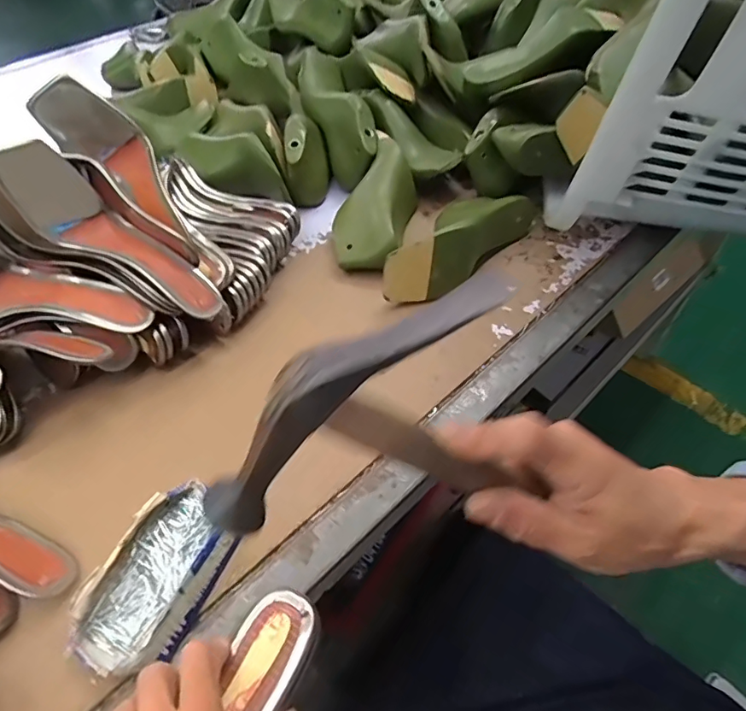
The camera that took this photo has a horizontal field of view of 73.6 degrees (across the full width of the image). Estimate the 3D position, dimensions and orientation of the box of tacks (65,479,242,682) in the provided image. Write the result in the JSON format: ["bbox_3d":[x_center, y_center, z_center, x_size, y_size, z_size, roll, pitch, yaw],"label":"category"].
[{"bbox_3d":[-0.163,0.166,0.382,0.077,0.031,0.134,18,55,15],"label":"box of tacks"}]

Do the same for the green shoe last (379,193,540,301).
[{"bbox_3d":[0.103,-0.146,0.584,0.072,0.086,0.221,33,60,25],"label":"green shoe last"}]

